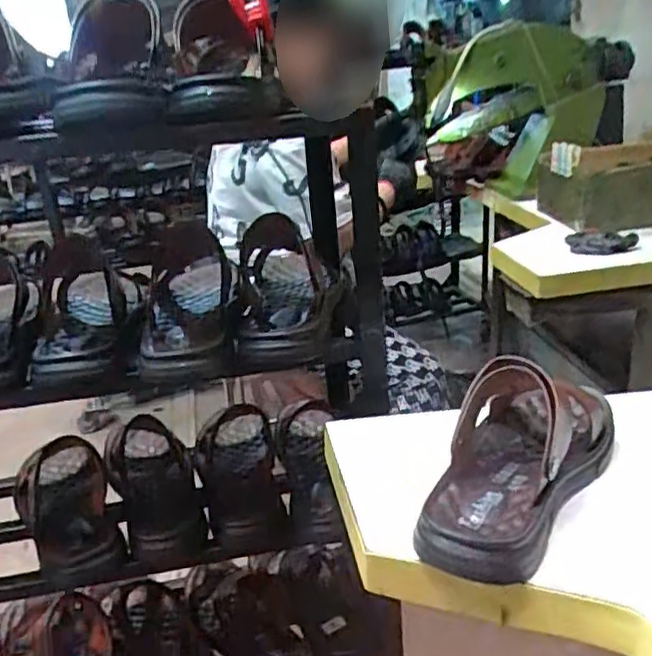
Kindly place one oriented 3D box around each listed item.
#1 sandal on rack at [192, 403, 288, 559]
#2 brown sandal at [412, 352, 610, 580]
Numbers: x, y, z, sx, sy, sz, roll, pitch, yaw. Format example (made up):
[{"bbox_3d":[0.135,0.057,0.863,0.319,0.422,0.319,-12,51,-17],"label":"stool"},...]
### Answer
[{"bbox_3d":[-0.114,0.178,0.824,0.099,0.098,0.231,-7,22,-7],"label":"sandal on rack"},{"bbox_3d":[0.154,0.083,0.514,0.100,0.102,0.248,10,26,31],"label":"brown sandal"}]

